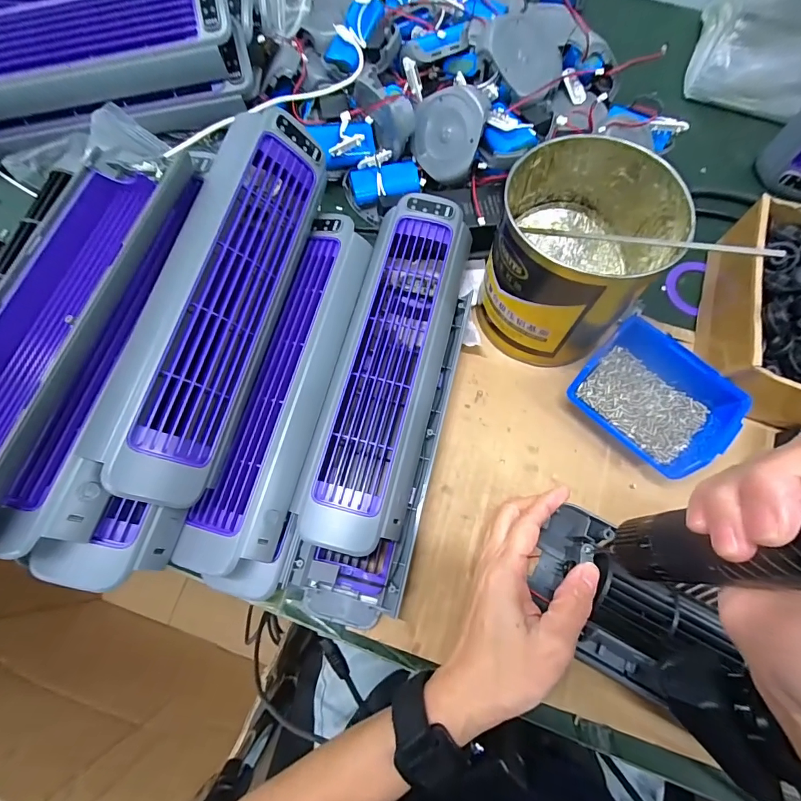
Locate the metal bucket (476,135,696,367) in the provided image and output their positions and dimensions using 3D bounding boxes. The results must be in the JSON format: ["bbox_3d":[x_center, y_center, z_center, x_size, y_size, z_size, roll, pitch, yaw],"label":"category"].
[{"bbox_3d":[0.130,-0.109,0.329,0.123,0.120,0.124,0,73,0],"label":"metal bucket"}]

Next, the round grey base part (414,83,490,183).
[{"bbox_3d":[0.047,-0.256,0.395,0.067,0.078,0.020,20,34,19],"label":"round grey base part"}]

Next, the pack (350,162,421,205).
[{"bbox_3d":[-0.014,-0.217,0.410,0.070,0.019,0.039,-9,73,-3],"label":"pack"}]

